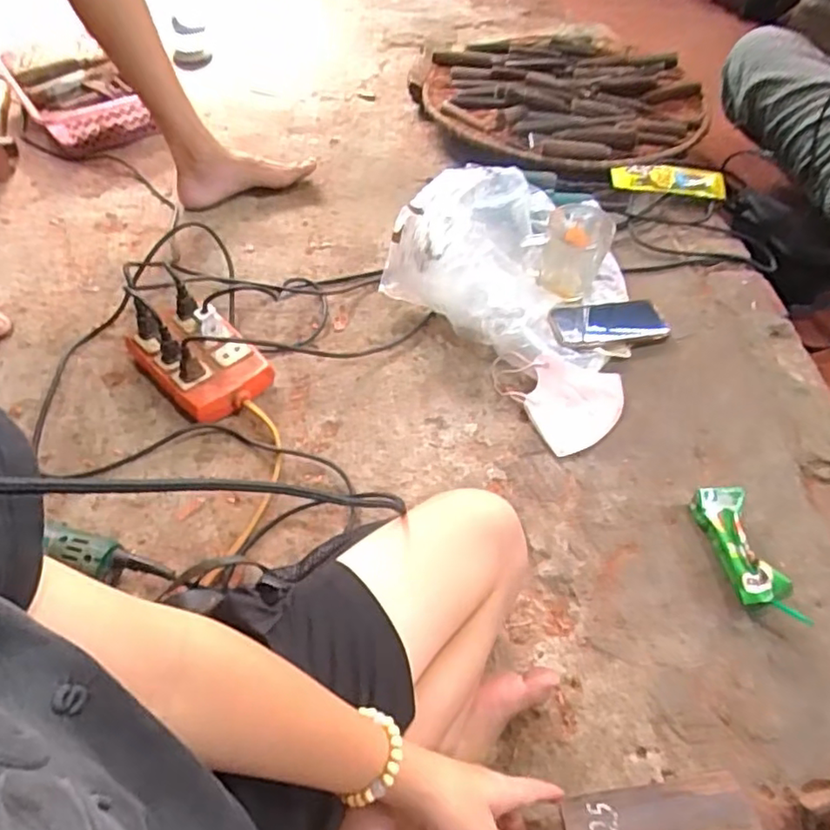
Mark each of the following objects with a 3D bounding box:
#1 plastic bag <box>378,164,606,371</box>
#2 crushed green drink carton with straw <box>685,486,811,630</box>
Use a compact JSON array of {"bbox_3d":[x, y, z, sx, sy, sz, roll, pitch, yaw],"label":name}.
[{"bbox_3d":[0.138,-0.196,0.794,0.304,0.147,0.225,36,59,21],"label":"plastic bag"},{"bbox_3d":[0.316,0.133,0.580,0.049,0.040,0.141,-8,52,-4],"label":"crushed green drink carton with straw"}]

